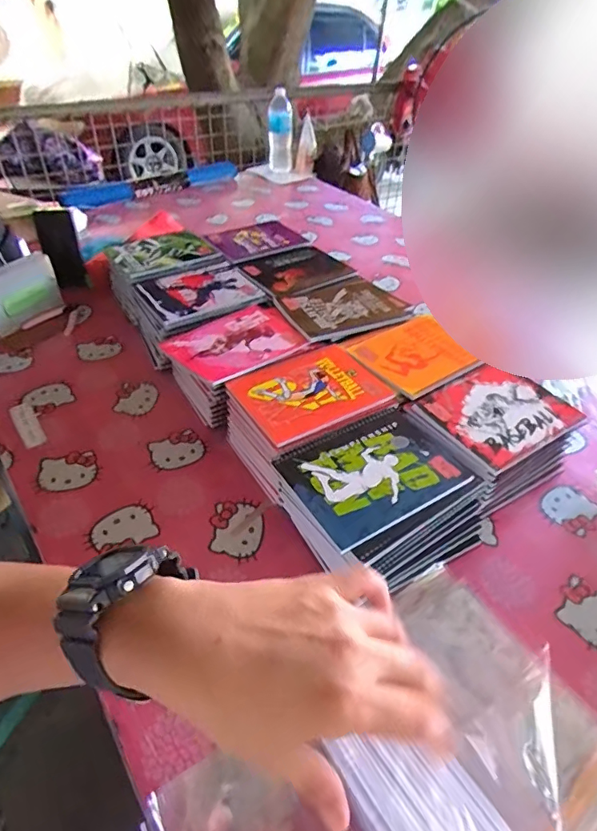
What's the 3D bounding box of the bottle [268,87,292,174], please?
[{"bbox_3d":[-0.063,-0.964,1.700,0.084,0.236,0.092,0,42,-4],"label":"bottle"}]

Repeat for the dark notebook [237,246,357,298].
[{"bbox_3d":[-0.007,-0.291,0.981,0.180,0.009,0.171,-23,48,-25],"label":"dark notebook"}]

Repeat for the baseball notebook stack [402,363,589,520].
[{"bbox_3d":[0.275,0.033,0.720,0.224,0.105,0.166,-24,48,-25],"label":"baseball notebook stack"}]

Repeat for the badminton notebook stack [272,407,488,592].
[{"bbox_3d":[0.097,0.112,0.620,0.225,0.104,0.181,-21,47,-23],"label":"badminton notebook stack"}]

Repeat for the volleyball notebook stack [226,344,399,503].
[{"bbox_3d":[0.010,0.003,0.720,0.237,0.081,0.176,-25,49,-26],"label":"volleyball notebook stack"}]

